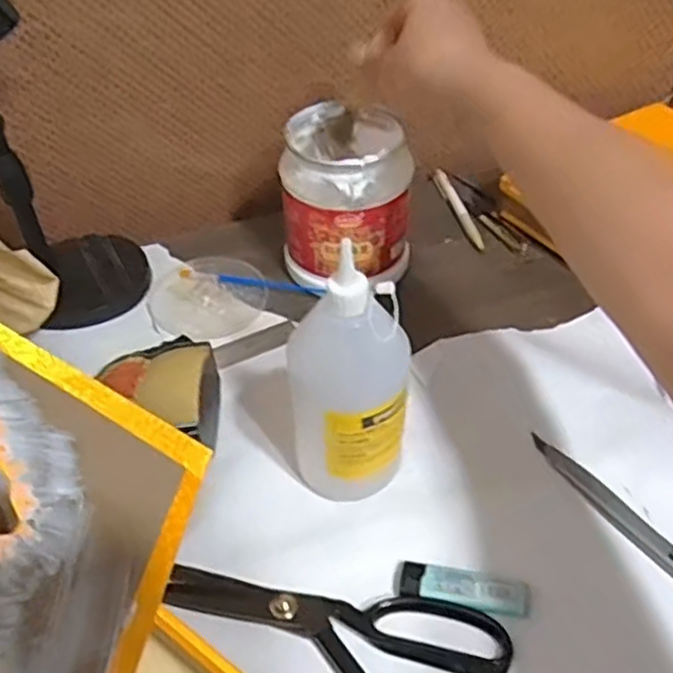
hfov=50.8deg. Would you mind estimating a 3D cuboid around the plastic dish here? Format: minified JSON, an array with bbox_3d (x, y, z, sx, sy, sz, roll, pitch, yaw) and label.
[{"bbox_3d":[-0.118,-0.040,0.641,0.107,0.010,0.097,35,55,30],"label":"plastic dish"}]

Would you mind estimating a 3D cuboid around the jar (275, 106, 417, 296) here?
[{"bbox_3d":[0.011,-0.120,0.627,0.107,0.134,0.109,0,46,0],"label":"jar"}]

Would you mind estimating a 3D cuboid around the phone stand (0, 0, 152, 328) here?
[{"bbox_3d":[-0.232,-0.138,0.574,0.111,0.246,0.122,-14,47,-13],"label":"phone stand"}]

